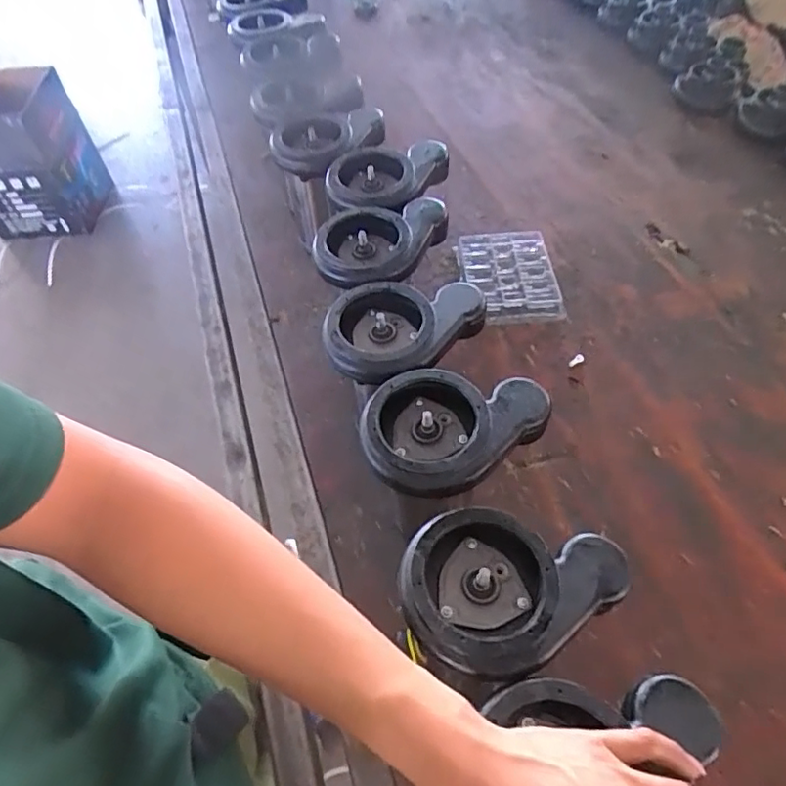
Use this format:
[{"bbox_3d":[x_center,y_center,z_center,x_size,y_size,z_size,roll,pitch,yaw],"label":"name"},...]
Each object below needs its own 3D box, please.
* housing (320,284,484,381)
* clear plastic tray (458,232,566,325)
[{"bbox_3d":[0.013,-0.062,0.580,0.161,0.034,0.115,-5,54,-1],"label":"housing"},{"bbox_3d":[0.173,-0.177,0.857,0.138,0.037,0.172,-4,53,-2],"label":"clear plastic tray"}]

